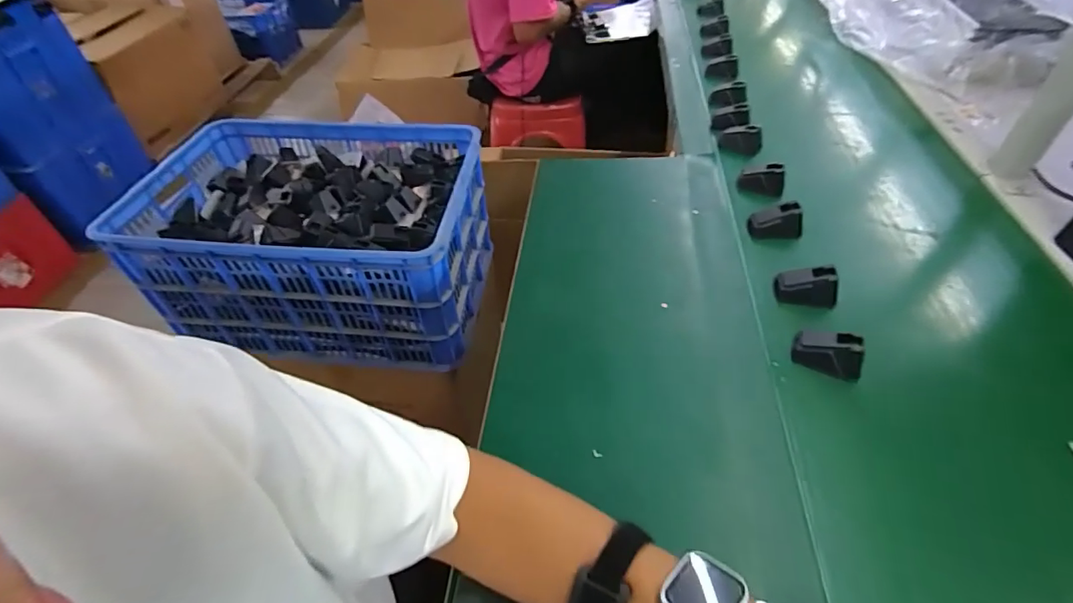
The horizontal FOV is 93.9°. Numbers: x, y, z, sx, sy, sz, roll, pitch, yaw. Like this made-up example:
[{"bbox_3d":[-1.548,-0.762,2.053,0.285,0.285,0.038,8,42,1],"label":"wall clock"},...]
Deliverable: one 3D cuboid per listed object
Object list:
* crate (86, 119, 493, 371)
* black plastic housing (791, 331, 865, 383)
[{"bbox_3d":[-0.426,-0.136,1.004,0.599,0.276,0.410,4,46,5],"label":"crate"},{"bbox_3d":[0.312,0.054,0.535,0.066,0.034,0.035,15,48,15],"label":"black plastic housing"}]

